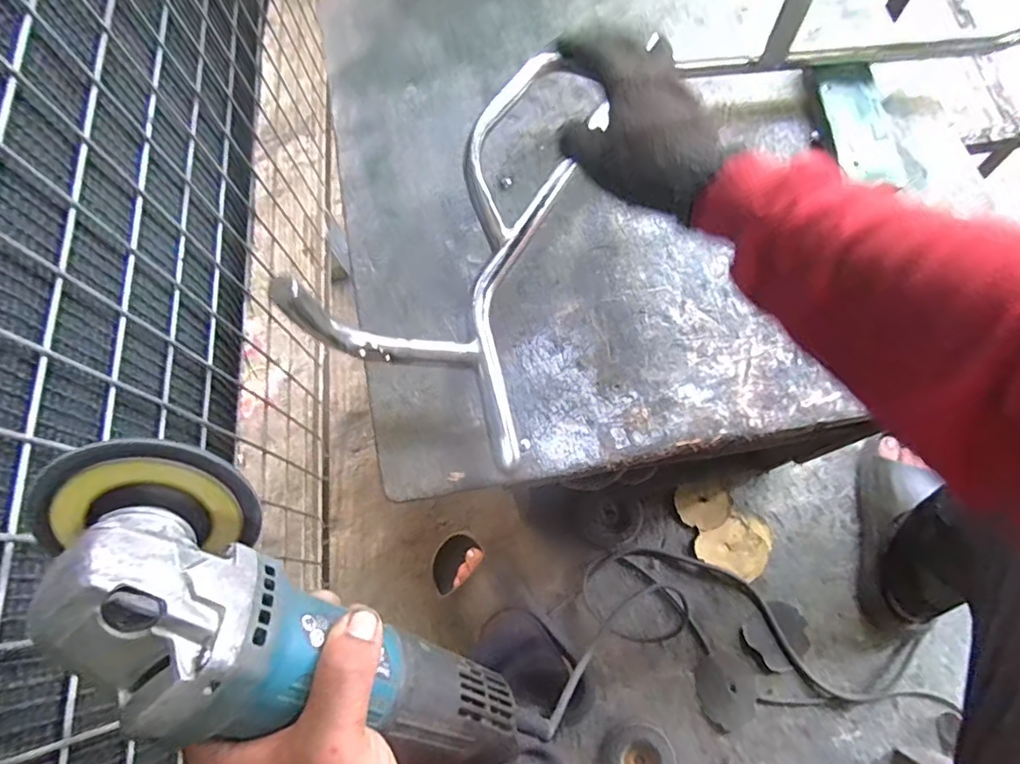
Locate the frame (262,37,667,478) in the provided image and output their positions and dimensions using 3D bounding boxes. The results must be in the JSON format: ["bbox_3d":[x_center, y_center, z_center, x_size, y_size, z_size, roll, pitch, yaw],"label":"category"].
[{"bbox_3d":[-0.028,-0.142,0.429,0.172,0.097,0.360,16,74,7],"label":"frame"}]

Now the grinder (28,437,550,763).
[{"bbox_3d":[-0.087,0.127,0.258,0.265,0.073,0.085,41,74,-23],"label":"grinder"}]

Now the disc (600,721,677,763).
[{"bbox_3d":[0.174,0.513,0.743,0.096,0.007,0.088,-1,71,1],"label":"disc"}]

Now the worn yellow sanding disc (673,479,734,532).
[{"bbox_3d":[0.296,0.186,0.841,0.081,0.006,0.075,-1,78,4],"label":"worn yellow sanding disc"}]

